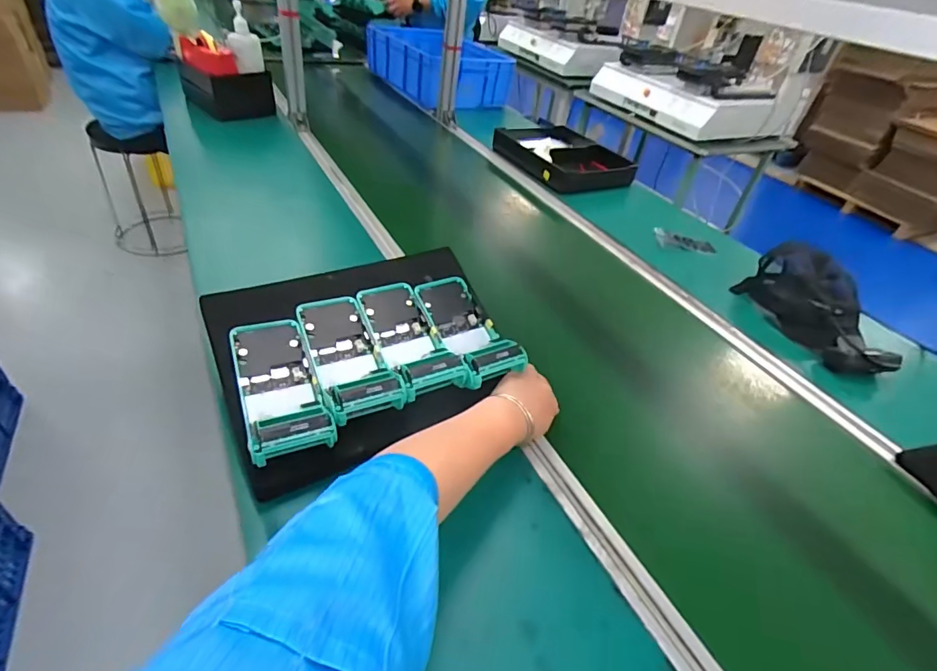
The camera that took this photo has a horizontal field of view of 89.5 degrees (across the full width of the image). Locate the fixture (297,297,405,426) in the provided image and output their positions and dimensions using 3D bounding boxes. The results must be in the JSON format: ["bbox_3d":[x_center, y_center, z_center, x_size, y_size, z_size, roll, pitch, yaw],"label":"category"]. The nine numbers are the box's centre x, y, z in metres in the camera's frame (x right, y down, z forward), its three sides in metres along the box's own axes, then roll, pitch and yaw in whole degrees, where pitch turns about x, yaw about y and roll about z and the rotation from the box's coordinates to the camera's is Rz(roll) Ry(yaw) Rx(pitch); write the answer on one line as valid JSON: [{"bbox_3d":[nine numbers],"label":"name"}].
[{"bbox_3d":[-0.137,0.018,0.532,0.073,0.028,0.172,-13,45,-25],"label":"fixture"}]

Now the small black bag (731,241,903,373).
[{"bbox_3d":[0.609,-0.057,0.797,0.150,0.086,0.266,-10,44,-16],"label":"small black bag"}]

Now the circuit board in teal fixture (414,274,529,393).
[{"bbox_3d":[-0.004,-0.006,0.600,0.081,0.050,0.171,-16,44,-21],"label":"circuit board in teal fixture"}]

